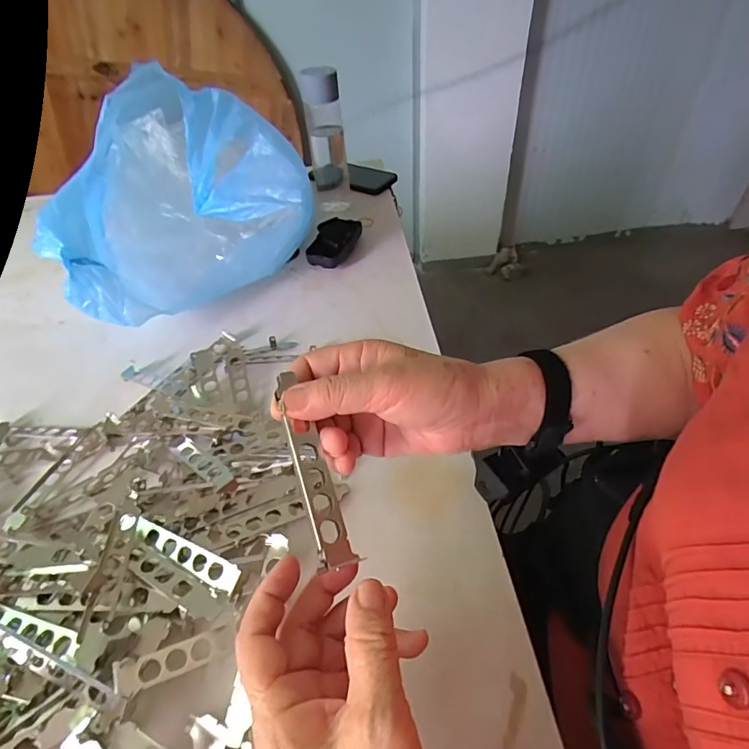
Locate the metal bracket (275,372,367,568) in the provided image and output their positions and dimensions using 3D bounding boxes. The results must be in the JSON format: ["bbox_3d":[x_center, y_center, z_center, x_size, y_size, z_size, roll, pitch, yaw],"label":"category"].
[{"bbox_3d":[-0.040,0.055,0.271,0.021,0.009,0.117,-18,74,-14],"label":"metal bracket"}]

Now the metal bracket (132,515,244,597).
[{"bbox_3d":[-0.140,0.131,0.331,0.101,0.007,0.020,14,86,25],"label":"metal bracket"}]

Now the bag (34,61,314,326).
[{"bbox_3d":[-0.259,-0.219,0.579,0.290,0.212,0.269,-28,50,-23],"label":"bag"}]

